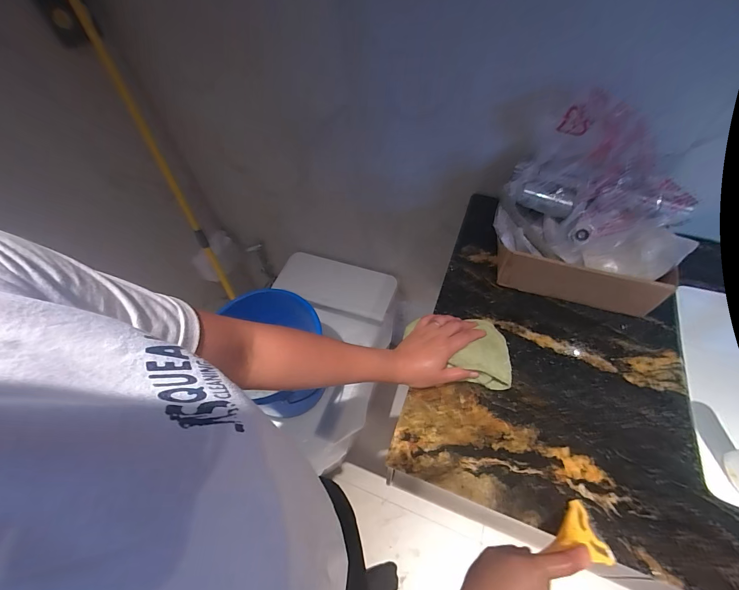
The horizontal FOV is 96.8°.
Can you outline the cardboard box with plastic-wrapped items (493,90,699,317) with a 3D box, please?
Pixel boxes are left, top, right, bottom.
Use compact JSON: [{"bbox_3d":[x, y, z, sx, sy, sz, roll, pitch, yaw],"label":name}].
[{"bbox_3d":[0.350,-0.125,0.510,0.263,0.231,0.181,19,58,16],"label":"cardboard box with plastic-wrapped items"}]

